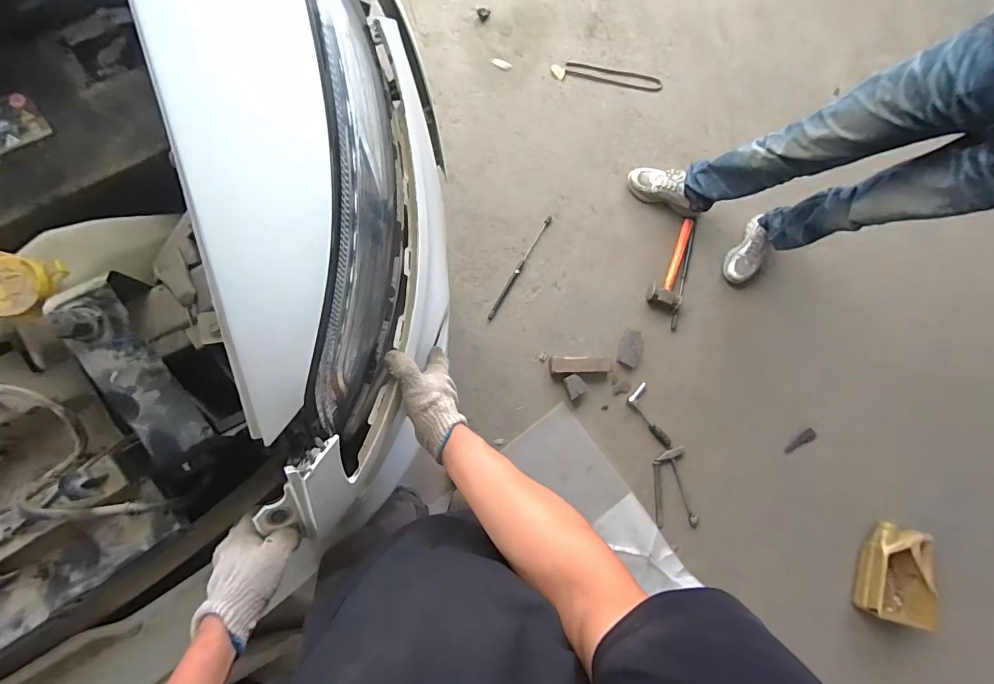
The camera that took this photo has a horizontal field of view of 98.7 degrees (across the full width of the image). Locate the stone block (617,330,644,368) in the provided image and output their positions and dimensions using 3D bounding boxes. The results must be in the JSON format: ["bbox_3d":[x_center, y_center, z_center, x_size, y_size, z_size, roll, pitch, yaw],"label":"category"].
[{"bbox_3d":[0.435,0.022,1.383,0.073,0.034,0.113,17,83,-4],"label":"stone block"}]

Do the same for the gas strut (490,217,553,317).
[{"bbox_3d":[0.075,-0.242,1.372,0.020,0.011,0.389,31,82,-3],"label":"gas strut"}]

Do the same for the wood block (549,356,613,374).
[{"bbox_3d":[0.266,0.074,1.338,0.204,0.060,0.059,1,85,-6],"label":"wood block"}]

